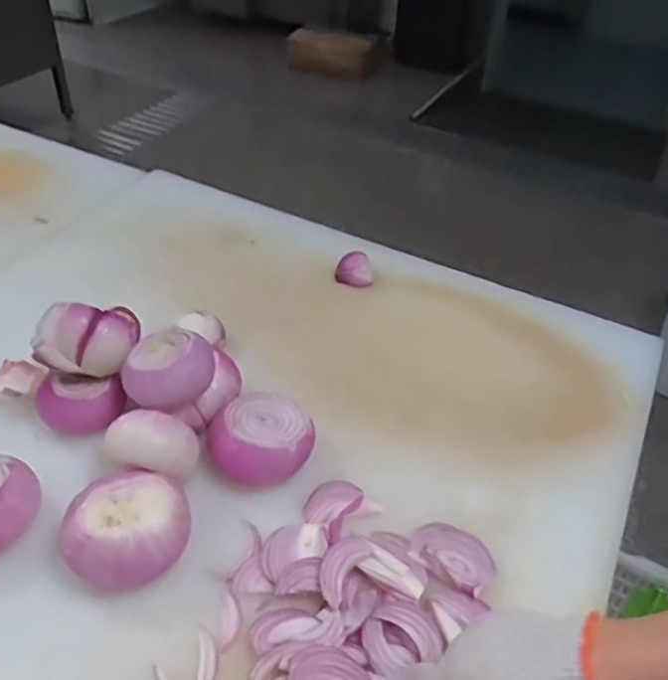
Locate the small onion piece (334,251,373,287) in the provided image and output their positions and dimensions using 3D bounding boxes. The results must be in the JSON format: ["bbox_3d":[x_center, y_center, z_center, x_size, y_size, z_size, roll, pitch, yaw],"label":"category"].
[{"bbox_3d":[0.027,-0.095,0.863,0.049,0.034,0.038,5,43,1],"label":"small onion piece"}]

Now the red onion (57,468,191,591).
[{"bbox_3d":[-0.169,0.161,0.545,0.091,0.059,0.097,2,43,-2],"label":"red onion"}]

